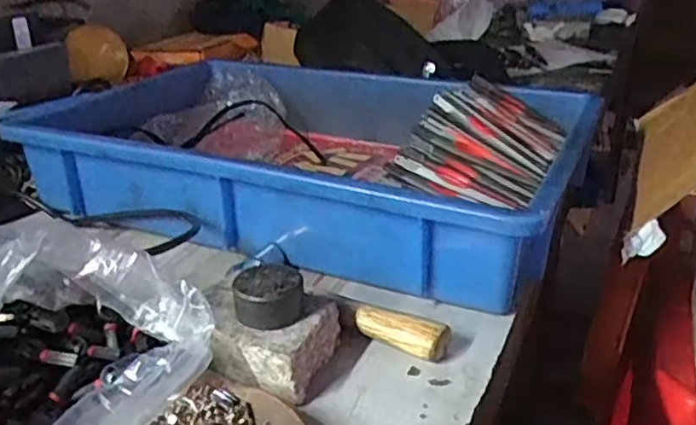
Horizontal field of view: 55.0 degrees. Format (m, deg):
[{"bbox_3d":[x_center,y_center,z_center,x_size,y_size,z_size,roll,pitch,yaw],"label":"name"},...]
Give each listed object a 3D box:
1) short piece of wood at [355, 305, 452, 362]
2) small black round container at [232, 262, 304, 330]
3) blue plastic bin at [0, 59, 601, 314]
[{"bbox_3d":[0.030,0.069,0.385,0.053,0.020,0.020,11,27,27],"label":"short piece of wood"},{"bbox_3d":[-0.043,0.047,0.364,0.036,0.026,0.031,-6,24,-9],"label":"small black round container"},{"bbox_3d":[-0.023,-0.056,0.582,0.430,0.079,0.306,10,27,24],"label":"blue plastic bin"}]

